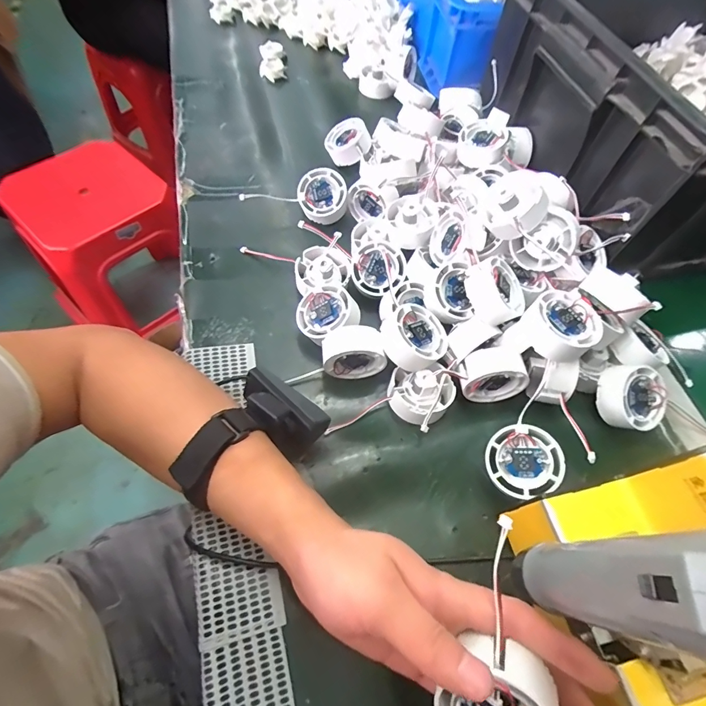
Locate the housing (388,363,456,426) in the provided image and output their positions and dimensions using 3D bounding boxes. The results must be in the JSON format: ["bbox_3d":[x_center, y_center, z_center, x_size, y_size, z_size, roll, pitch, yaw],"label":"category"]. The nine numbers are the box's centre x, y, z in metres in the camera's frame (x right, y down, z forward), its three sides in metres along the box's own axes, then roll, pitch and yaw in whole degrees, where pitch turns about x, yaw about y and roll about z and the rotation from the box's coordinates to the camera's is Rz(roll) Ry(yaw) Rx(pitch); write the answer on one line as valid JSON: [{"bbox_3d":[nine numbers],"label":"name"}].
[{"bbox_3d":[0.058,0.033,0.331,0.047,0.033,0.053,-29,67,-18],"label":"housing"}]

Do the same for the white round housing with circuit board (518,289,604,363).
[{"bbox_3d":[0.165,-0.017,0.319,0.053,0.040,0.052,2,61,-3],"label":"white round housing with circuit board"}]

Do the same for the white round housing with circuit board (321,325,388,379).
[{"bbox_3d":[0.001,0.000,0.342,0.054,0.049,0.027,-2,61,-5],"label":"white round housing with circuit board"}]

